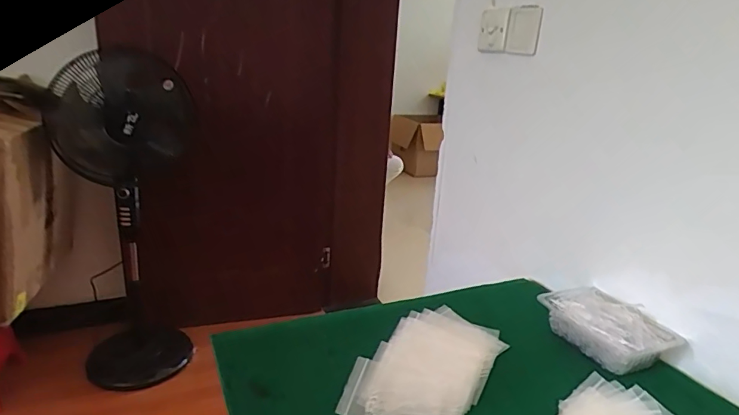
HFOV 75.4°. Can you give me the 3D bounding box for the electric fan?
[{"bbox_3d":[-0.825,0.056,1.666,0.407,1.114,0.421,-10,23,-34],"label":"electric fan"}]

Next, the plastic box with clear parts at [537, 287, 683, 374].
[{"bbox_3d":[0.368,0.188,0.746,0.112,0.057,0.179,-6,21,-26],"label":"plastic box with clear parts"}]

